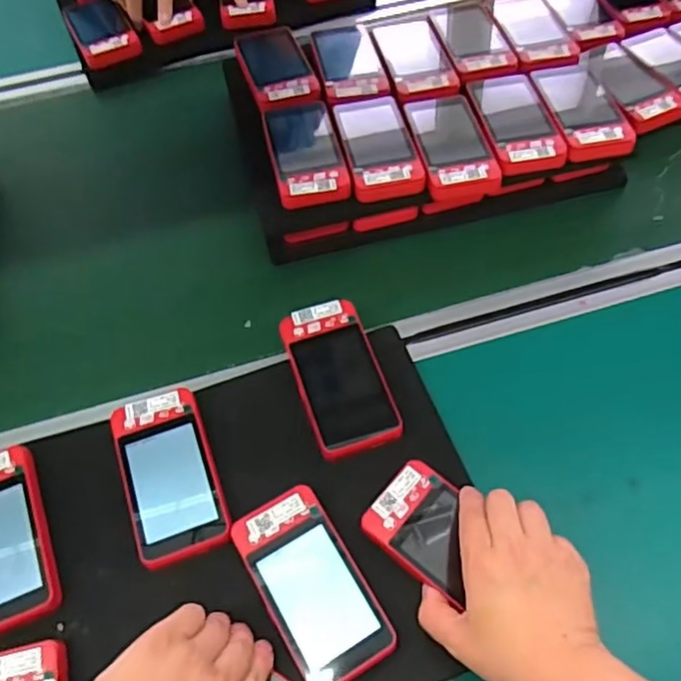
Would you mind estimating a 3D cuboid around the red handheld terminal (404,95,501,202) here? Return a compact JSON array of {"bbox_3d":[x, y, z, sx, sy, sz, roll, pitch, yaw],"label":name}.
[{"bbox_3d":[0.098,-0.178,0.578,0.061,0.018,0.120,-10,60,-4],"label":"red handheld terminal"}]

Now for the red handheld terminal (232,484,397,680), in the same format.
[{"bbox_3d":[-0.019,0.157,0.415,0.060,0.014,0.119,-28,62,-13],"label":"red handheld terminal"}]

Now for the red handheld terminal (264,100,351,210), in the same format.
[{"bbox_3d":[-0.032,-0.170,0.573,0.061,0.012,0.120,-10,60,-4],"label":"red handheld terminal"}]

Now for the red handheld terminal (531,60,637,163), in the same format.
[{"bbox_3d":[0.221,-0.217,0.593,0.065,0.019,0.128,-8,59,-2],"label":"red handheld terminal"}]

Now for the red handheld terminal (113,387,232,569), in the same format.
[{"bbox_3d":[-0.121,0.093,0.454,0.062,0.013,0.118,-18,60,-8],"label":"red handheld terminal"}]

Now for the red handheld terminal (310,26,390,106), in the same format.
[{"bbox_3d":[0.008,-0.275,0.625,0.060,0.012,0.110,-10,60,-4],"label":"red handheld terminal"}]

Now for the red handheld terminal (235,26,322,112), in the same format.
[{"bbox_3d":[-0.063,-0.267,0.633,0.062,0.021,0.117,-17,60,-7],"label":"red handheld terminal"}]

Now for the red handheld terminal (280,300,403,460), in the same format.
[{"bbox_3d":[-0.001,0.030,0.496,0.063,0.033,0.118,-17,60,-8],"label":"red handheld terminal"}]

